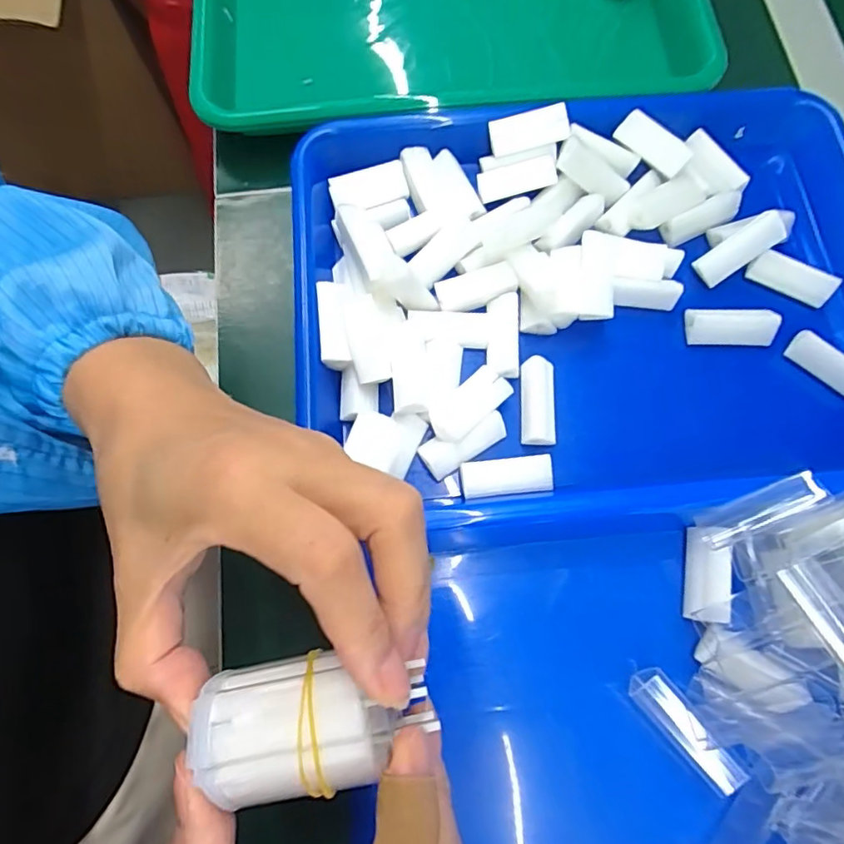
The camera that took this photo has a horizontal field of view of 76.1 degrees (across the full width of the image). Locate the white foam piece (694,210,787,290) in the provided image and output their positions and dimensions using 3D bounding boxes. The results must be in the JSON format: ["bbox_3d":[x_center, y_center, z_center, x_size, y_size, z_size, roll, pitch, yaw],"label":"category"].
[{"bbox_3d":[0.180,-0.098,0.306,0.047,0.011,0.018,-36,75,25],"label":"white foam piece"}]

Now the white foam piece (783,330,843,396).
[{"bbox_3d":[0.224,-0.030,0.296,0.047,0.015,0.013,43,78,11],"label":"white foam piece"}]

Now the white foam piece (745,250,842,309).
[{"bbox_3d":[0.212,-0.082,0.309,0.046,0.016,0.013,27,76,7],"label":"white foam piece"}]

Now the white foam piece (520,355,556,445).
[{"bbox_3d":[0.062,-0.010,0.292,0.018,0.016,0.045,1,74,0],"label":"white foam piece"}]

